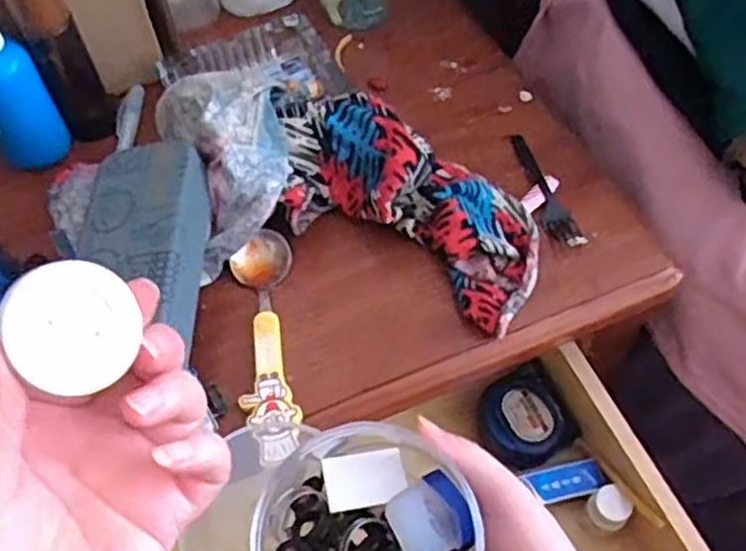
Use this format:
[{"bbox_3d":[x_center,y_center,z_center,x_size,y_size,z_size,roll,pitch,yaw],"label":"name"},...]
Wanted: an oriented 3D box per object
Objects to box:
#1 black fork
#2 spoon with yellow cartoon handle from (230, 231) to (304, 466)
[{"bbox_3d":[0.118,-0.060,0.507,0.019,0.007,0.101,-12,56,-7],"label":"black fork"},{"bbox_3d":[-0.063,0.040,0.443,0.035,0.014,0.149,-8,56,-3],"label":"spoon with yellow cartoon handle"}]

